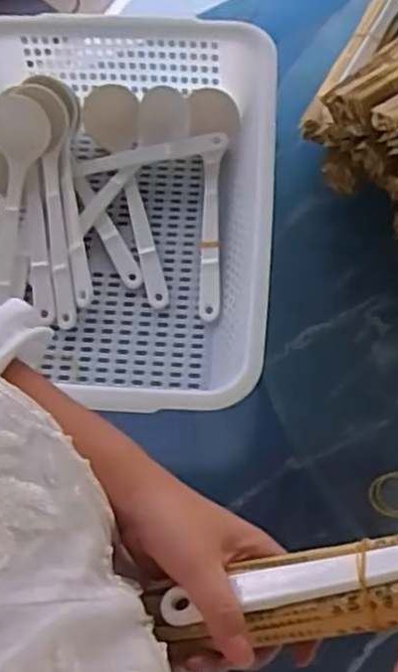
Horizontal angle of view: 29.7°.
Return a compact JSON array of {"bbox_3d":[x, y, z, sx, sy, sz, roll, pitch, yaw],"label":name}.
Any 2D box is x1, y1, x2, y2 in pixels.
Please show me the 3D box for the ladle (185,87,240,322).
[{"bbox_3d":[0.018,-0.146,0.813,0.058,0.042,0.266,-2,66,2],"label":"ladle"}]

